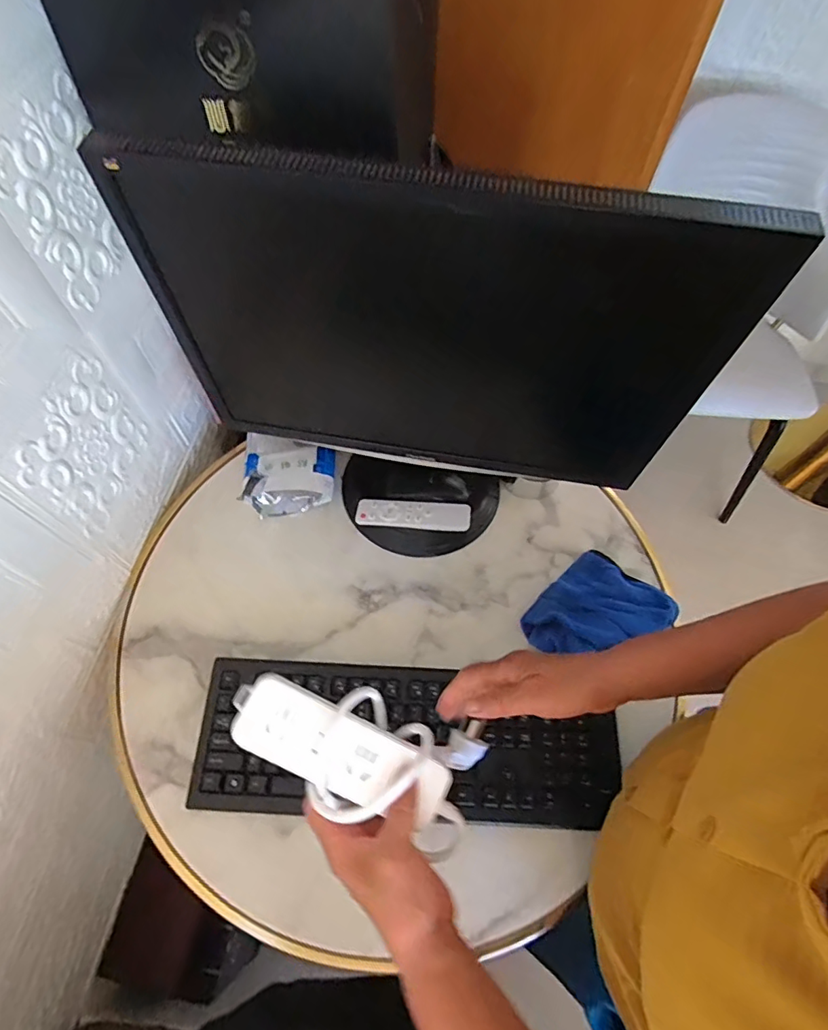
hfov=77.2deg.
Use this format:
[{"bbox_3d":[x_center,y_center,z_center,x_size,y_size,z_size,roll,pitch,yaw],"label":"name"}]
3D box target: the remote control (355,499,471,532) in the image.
[{"bbox_3d":[-0.001,-0.003,0.675,0.146,0.009,0.045,3,56,6],"label":"remote control"}]

